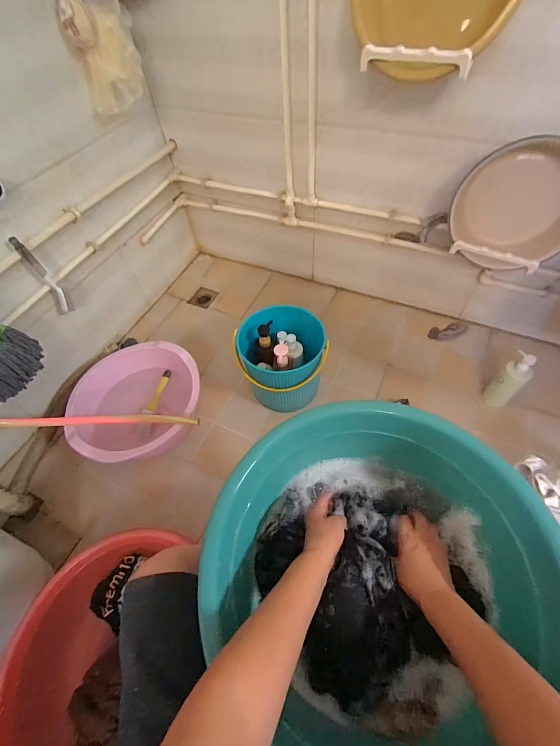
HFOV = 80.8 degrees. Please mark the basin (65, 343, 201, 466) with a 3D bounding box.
[{"bbox_3d":[-0.422,0.091,1.009,0.365,0.184,0.345,-2,57,3],"label":"basin"}]

